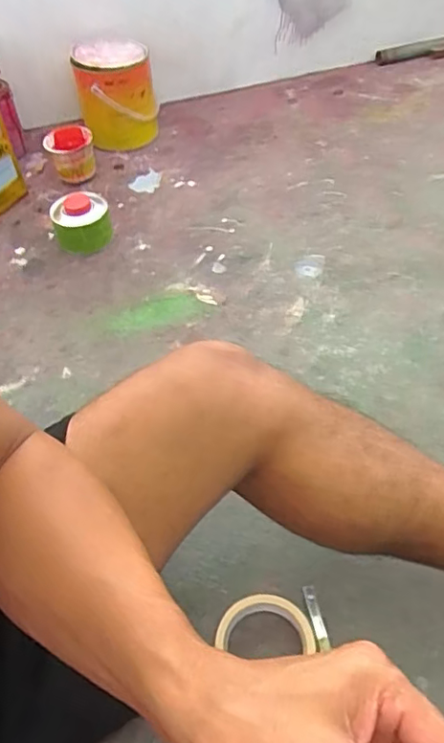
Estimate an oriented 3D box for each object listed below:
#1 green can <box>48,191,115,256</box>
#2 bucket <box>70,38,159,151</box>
[{"bbox_3d":[-0.244,-0.259,0.986,0.098,0.071,0.086,-15,51,-9],"label":"green can"},{"bbox_3d":[-0.223,-0.583,1.199,0.152,0.166,0.187,-10,51,-6],"label":"bucket"}]

